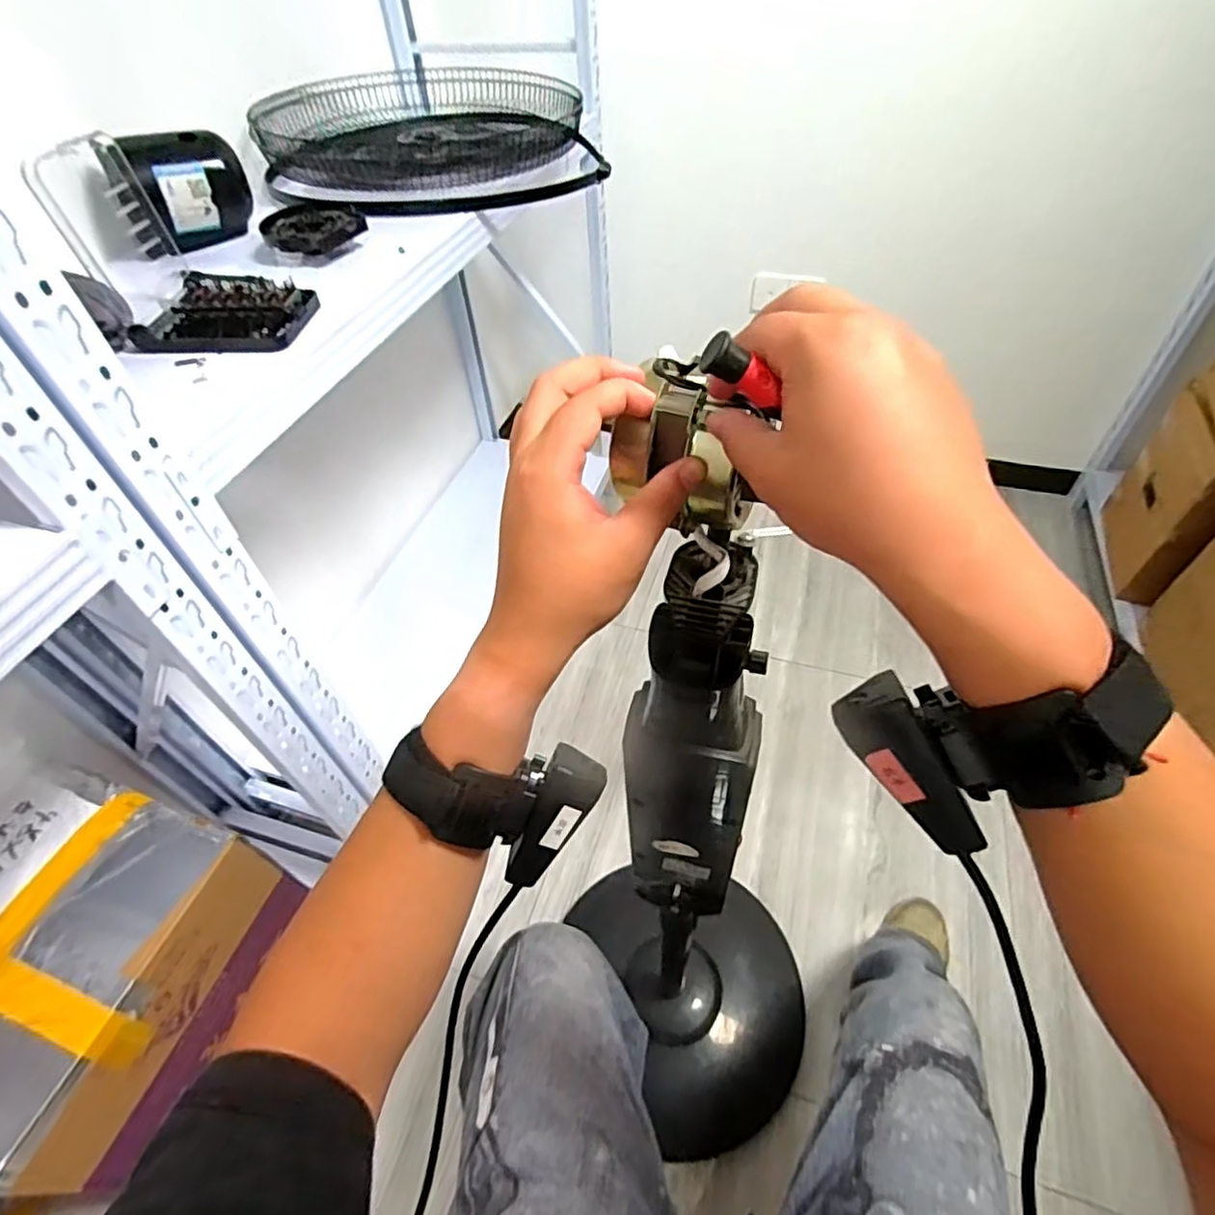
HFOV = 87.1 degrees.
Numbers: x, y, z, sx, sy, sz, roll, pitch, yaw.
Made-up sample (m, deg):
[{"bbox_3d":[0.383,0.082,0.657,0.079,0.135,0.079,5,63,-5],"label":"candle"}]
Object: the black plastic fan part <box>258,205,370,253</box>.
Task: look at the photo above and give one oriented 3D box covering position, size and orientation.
[{"bbox_3d":[-0.371,-0.478,0.805,0.116,0.027,0.095,-24,52,-17],"label":"black plastic fan part"}]

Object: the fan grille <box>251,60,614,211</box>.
[{"bbox_3d":[-0.292,-0.898,1.176,0.545,0.106,0.535,-3,49,0],"label":"fan grille"}]

